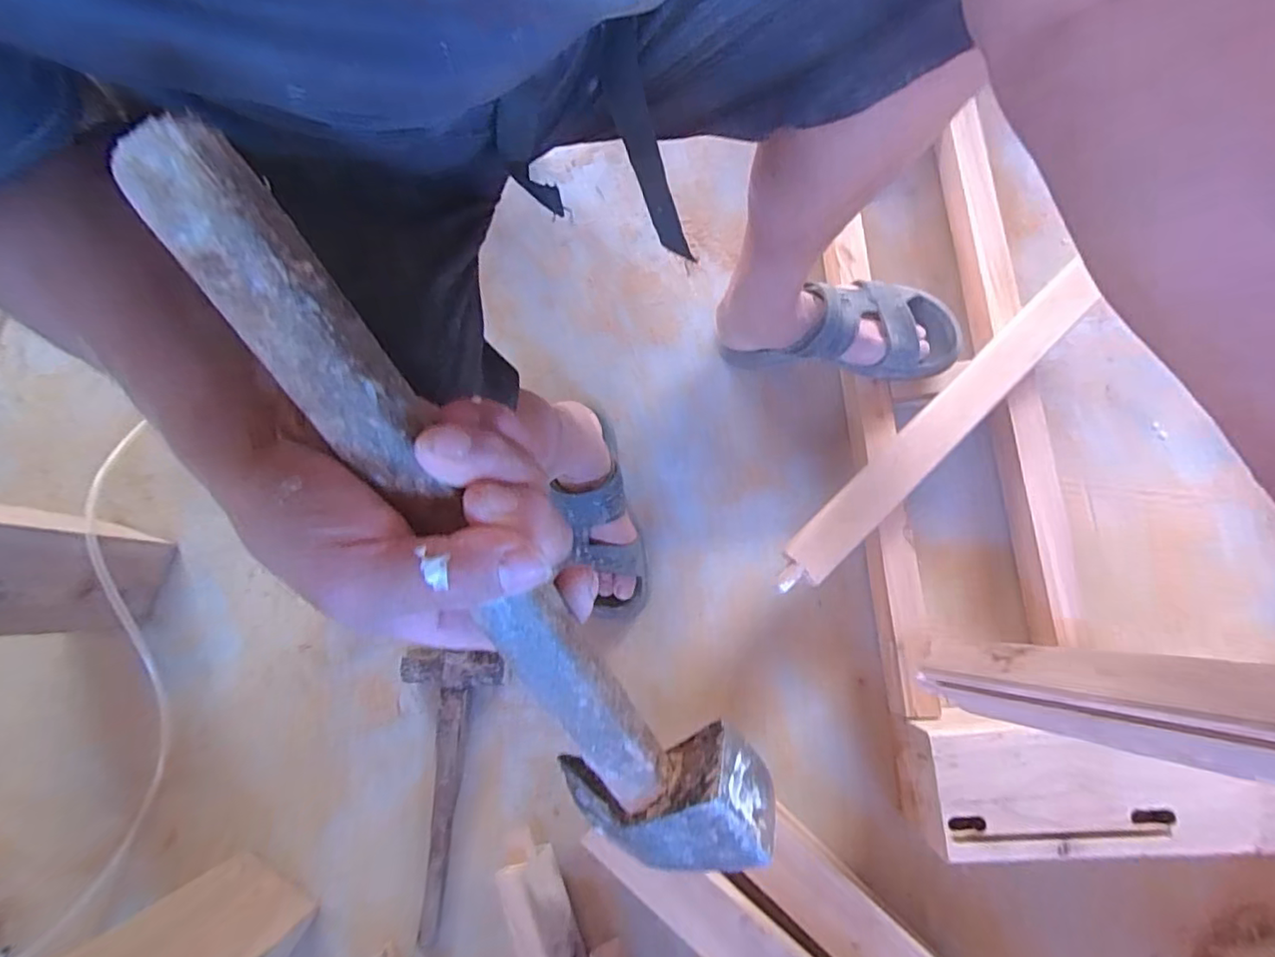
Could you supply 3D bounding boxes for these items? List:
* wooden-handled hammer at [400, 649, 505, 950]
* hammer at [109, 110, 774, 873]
[{"bbox_3d":[-0.217,0.358,0.671,0.115,0.043,0.334,0,78,2],"label":"wooden-handled hammer"},{"bbox_3d":[-0.056,0.027,0.211,0.069,0.054,0.310,-35,105,-6],"label":"hammer"}]

